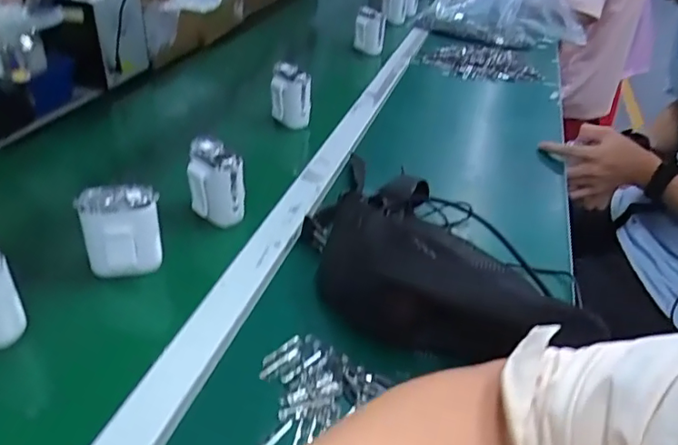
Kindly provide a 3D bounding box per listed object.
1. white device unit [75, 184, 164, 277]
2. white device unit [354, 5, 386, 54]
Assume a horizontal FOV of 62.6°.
[{"bbox_3d":[-0.208,0.009,0.537,0.068,0.083,0.035,-6,37,-18],"label":"white device unit"},{"bbox_3d":[0.066,-0.412,1.190,0.065,0.089,0.043,6,35,3],"label":"white device unit"}]

